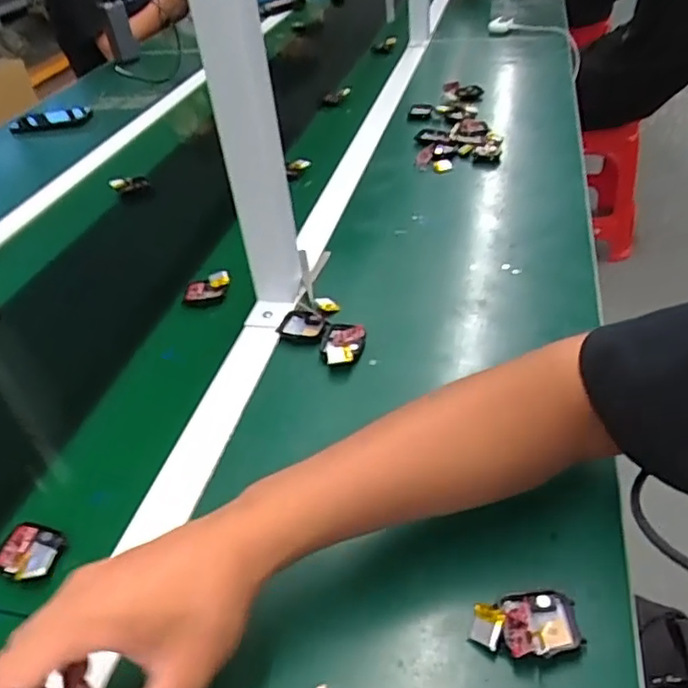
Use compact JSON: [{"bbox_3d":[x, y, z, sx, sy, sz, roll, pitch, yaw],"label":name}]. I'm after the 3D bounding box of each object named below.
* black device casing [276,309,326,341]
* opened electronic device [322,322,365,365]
[{"bbox_3d":[-0.044,-0.019,0.601,0.044,0.012,0.038,12,44,20],"label":"black device casing"},{"bbox_3d":[-0.001,-0.002,0.570,0.040,0.013,0.060,-1,41,6],"label":"opened electronic device"}]

